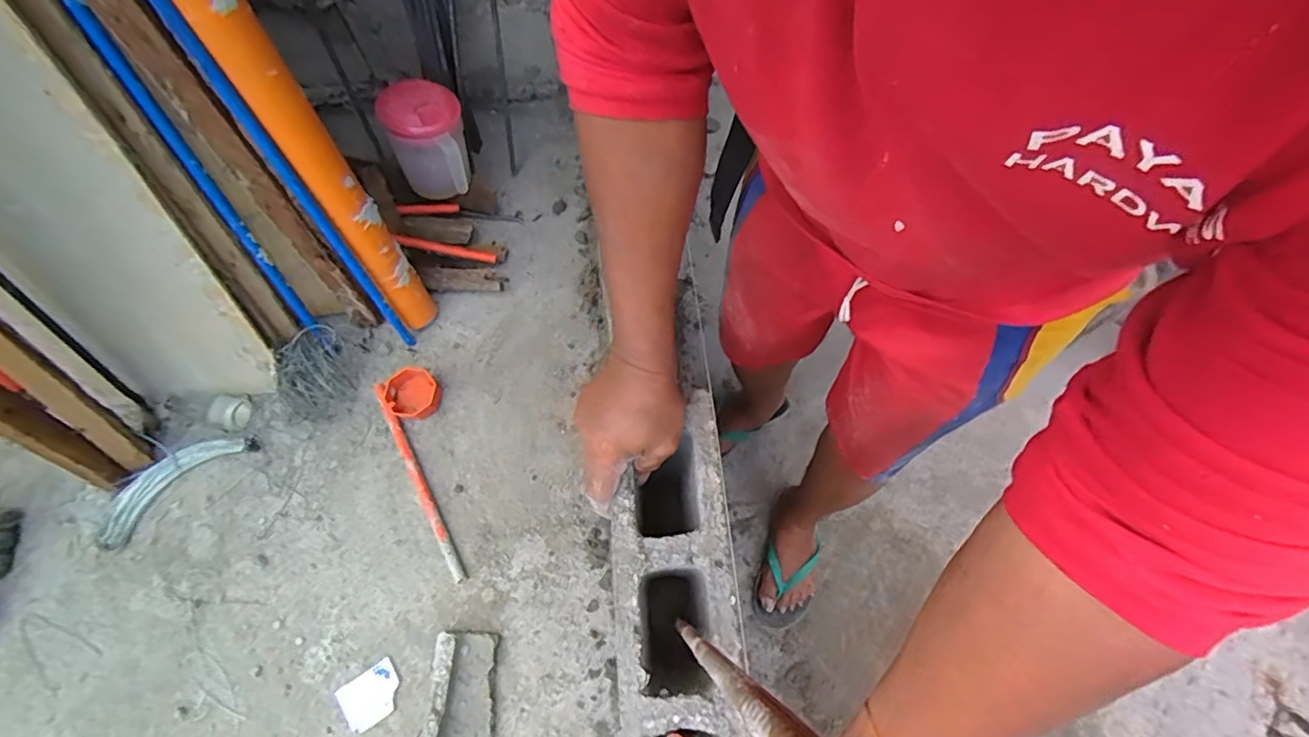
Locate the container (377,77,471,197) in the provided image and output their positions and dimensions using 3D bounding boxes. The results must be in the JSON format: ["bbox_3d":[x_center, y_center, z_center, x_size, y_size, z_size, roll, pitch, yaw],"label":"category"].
[{"bbox_3d":[-0.483,-0.485,1.245,0.166,0.227,0.150,-23,69,-9],"label":"container"}]

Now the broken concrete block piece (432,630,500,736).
[{"bbox_3d":[-0.339,0.578,1.015,0.106,0.051,0.202,0,68,0],"label":"broken concrete block piece"}]

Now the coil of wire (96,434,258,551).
[{"bbox_3d":[-0.979,0.215,1.151,0.321,0.030,0.113,-38,73,-15],"label":"coil of wire"}]

